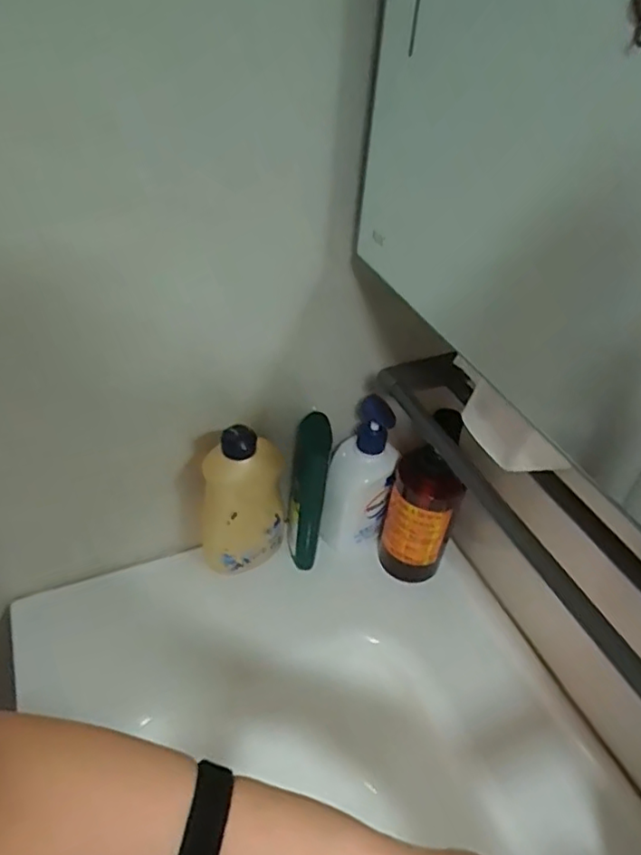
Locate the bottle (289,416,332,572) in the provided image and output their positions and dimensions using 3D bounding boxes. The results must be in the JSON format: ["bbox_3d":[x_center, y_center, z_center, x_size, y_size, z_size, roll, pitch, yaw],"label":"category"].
[{"bbox_3d":[-0.014,0.070,0.628,0.038,0.174,0.055,7,41,2],"label":"bottle"}]

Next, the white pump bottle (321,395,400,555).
[{"bbox_3d":[0.043,0.056,0.636,0.067,0.183,0.058,10,42,5],"label":"white pump bottle"}]

